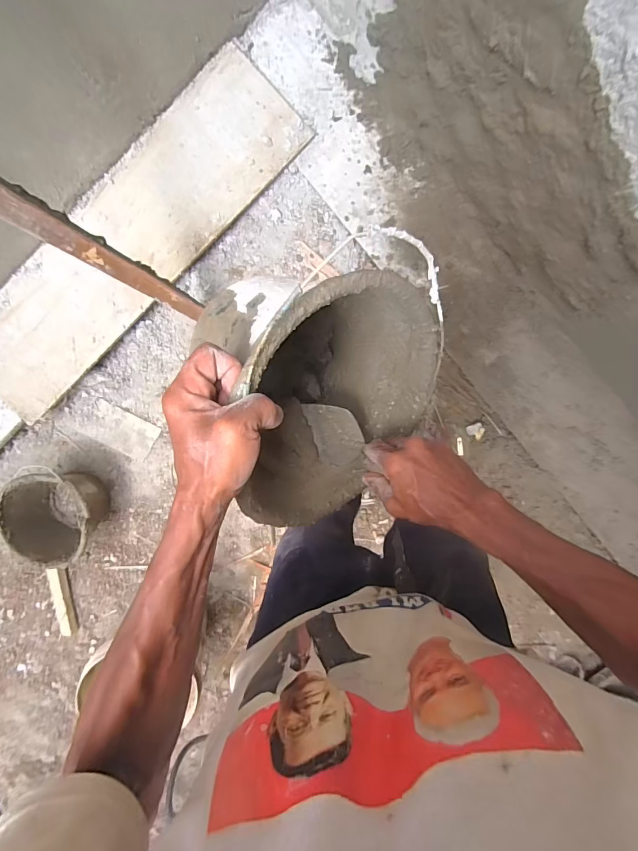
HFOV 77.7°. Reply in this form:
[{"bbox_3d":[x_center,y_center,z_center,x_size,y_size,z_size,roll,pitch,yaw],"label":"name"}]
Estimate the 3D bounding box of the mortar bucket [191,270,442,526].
[{"bbox_3d":[-0.026,-0.057,0.481,0.216,0.266,0.300,41,130,35],"label":"mortar bucket"}]

